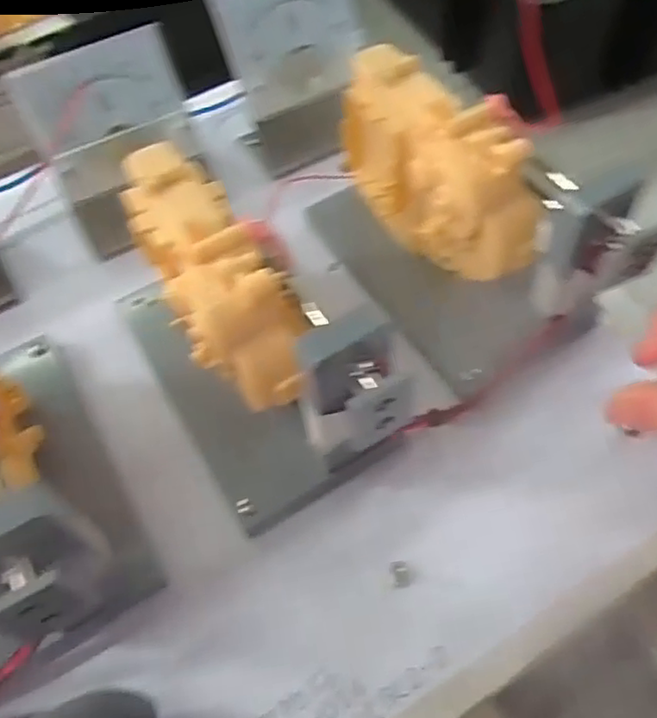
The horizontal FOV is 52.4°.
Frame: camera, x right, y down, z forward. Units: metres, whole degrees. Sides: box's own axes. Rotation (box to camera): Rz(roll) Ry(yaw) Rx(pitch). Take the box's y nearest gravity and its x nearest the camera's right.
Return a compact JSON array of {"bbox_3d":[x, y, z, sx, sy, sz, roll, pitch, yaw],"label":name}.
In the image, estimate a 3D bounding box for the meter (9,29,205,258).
[{"bbox_3d":[-0.091,-0.094,0.297,0.065,0.073,0.040,-24,59,-12],"label":"meter"}]

